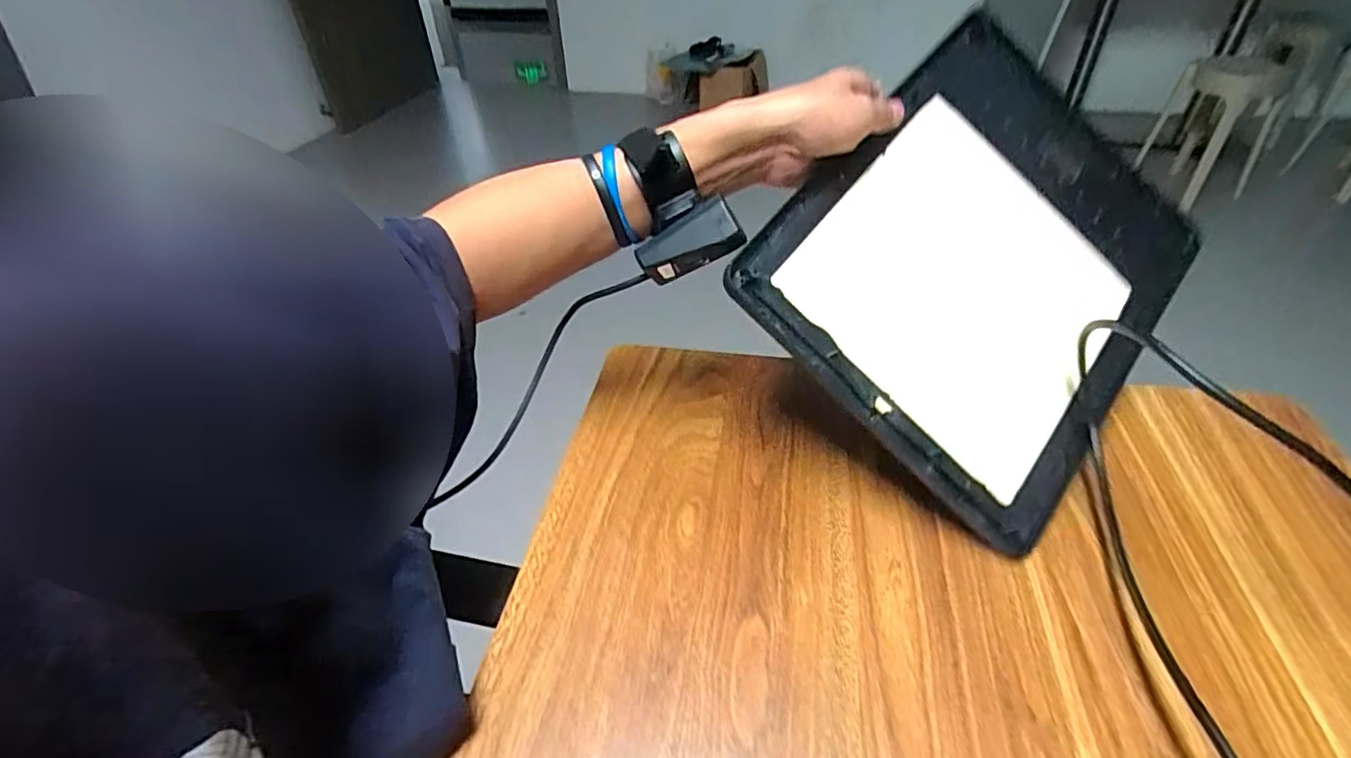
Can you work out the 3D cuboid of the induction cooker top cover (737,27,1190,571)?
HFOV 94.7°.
[{"bbox_3d":[0.240,-0.091,0.471,0.273,0.026,0.354,43,69,-2],"label":"induction cooker top cover"}]

